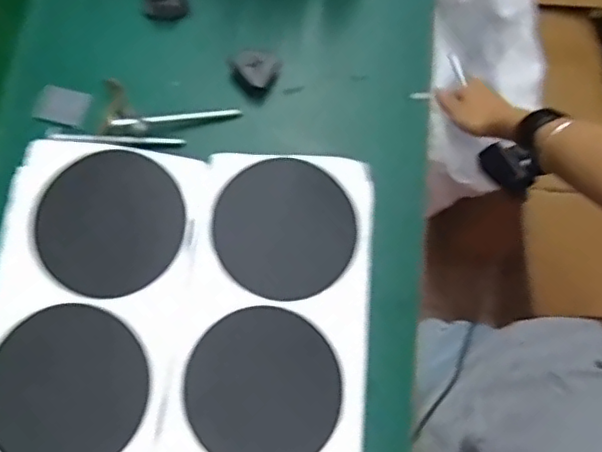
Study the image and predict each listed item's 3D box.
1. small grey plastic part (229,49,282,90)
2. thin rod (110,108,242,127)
[{"bbox_3d":[-0.036,-0.131,0.492,0.030,0.017,0.036,37,76,10],"label":"small grey plastic part"},{"bbox_3d":[-0.098,-0.087,0.480,0.100,0.007,0.009,-8,73,-17],"label":"thin rod"}]

